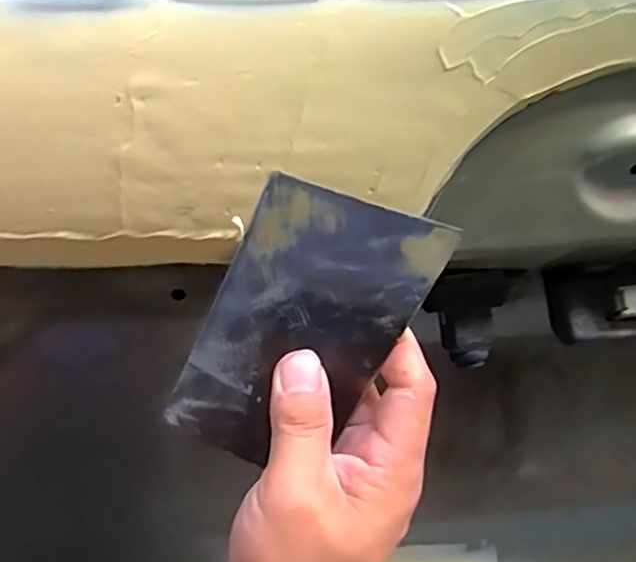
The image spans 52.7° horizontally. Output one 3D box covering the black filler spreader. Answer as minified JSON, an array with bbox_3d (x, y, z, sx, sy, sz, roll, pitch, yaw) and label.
[{"bbox_3d":[-0.009,0.023,0.265,0.073,0.132,0.004,28,23,1],"label":"black filler spreader"}]

